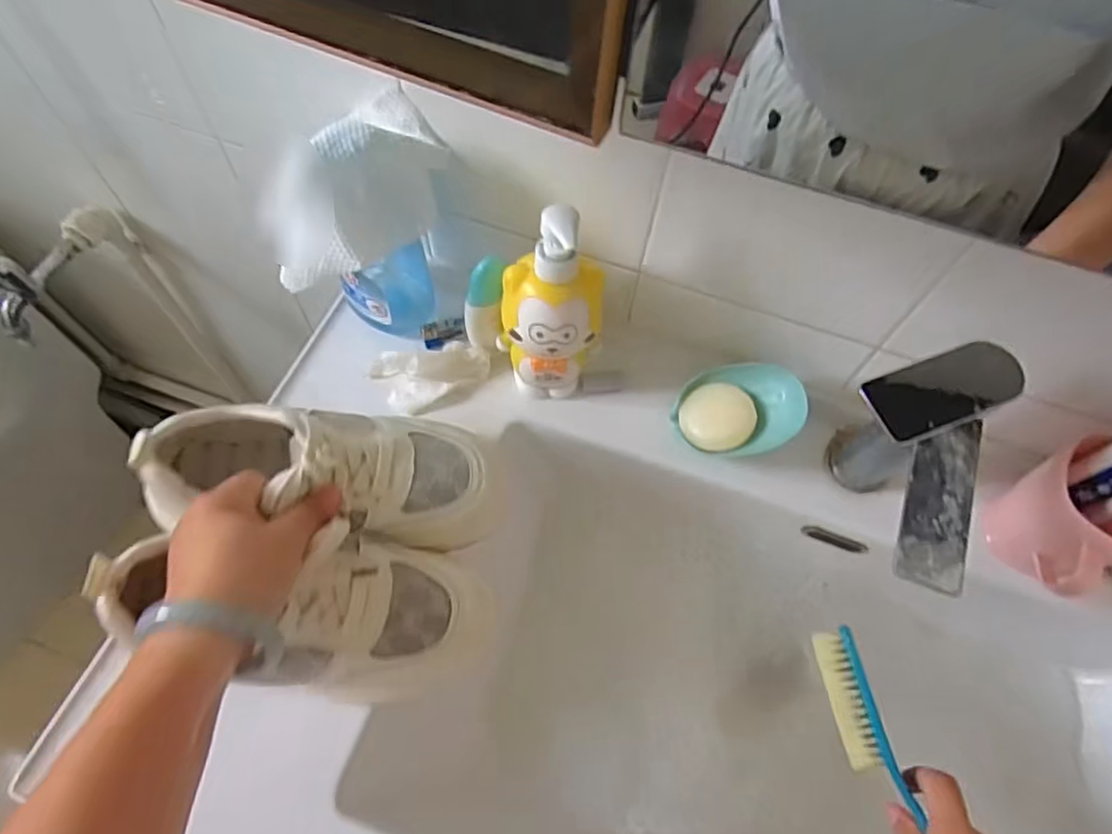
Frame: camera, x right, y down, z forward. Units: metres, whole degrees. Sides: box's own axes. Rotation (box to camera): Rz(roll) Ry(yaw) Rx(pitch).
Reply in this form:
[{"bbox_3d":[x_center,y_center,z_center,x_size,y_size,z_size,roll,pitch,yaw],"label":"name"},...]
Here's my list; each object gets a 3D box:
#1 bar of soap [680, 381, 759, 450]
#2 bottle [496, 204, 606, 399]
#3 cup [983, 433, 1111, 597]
[{"bbox_3d":[0.139,0.003,0.545,0.061,0.026,0.061,-9,68,22],"label":"bar of soap"},{"bbox_3d":[-0.003,-0.077,0.498,0.080,0.194,0.053,5,62,-1],"label":"bottle"},{"bbox_3d":[0.391,0.078,0.488,0.095,0.098,0.088,2,63,-3],"label":"cup"}]

